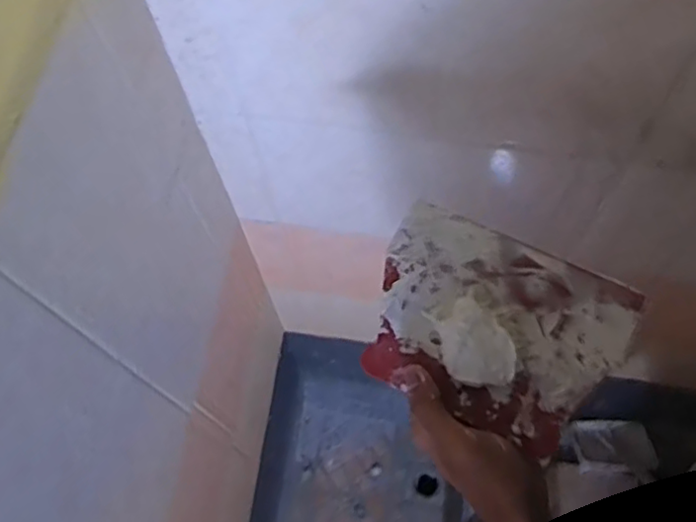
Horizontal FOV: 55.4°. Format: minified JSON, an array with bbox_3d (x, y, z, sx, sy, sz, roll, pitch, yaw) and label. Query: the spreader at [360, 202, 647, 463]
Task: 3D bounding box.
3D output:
[{"bbox_3d":[0.098,0.042,0.462,0.169,0.025,0.129,27,70,13],"label":"spreader"}]

